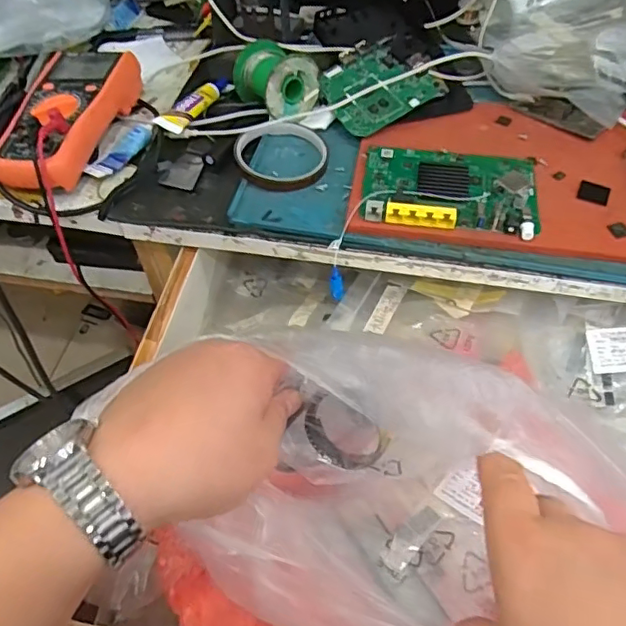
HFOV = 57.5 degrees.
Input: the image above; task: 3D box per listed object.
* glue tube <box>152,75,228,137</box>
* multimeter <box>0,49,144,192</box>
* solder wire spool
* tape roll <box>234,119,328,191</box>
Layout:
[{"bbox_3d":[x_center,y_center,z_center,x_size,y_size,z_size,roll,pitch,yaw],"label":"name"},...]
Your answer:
[{"bbox_3d":[-0.118,-0.211,0.570,0.026,0.023,0.100,17,56,14],"label":"glue tube"},{"bbox_3d":[-0.243,-0.194,0.554,0.093,0.051,0.186,11,55,11],"label":"multimeter"},{"bbox_3d":[-0.037,-0.233,0.562,0.062,0.050,0.076,-32,58,-19],"label":"solder wire spool"},{"bbox_3d":[-0.029,-0.146,0.522,0.083,0.017,0.077,-1,53,1],"label":"tape roll"}]

